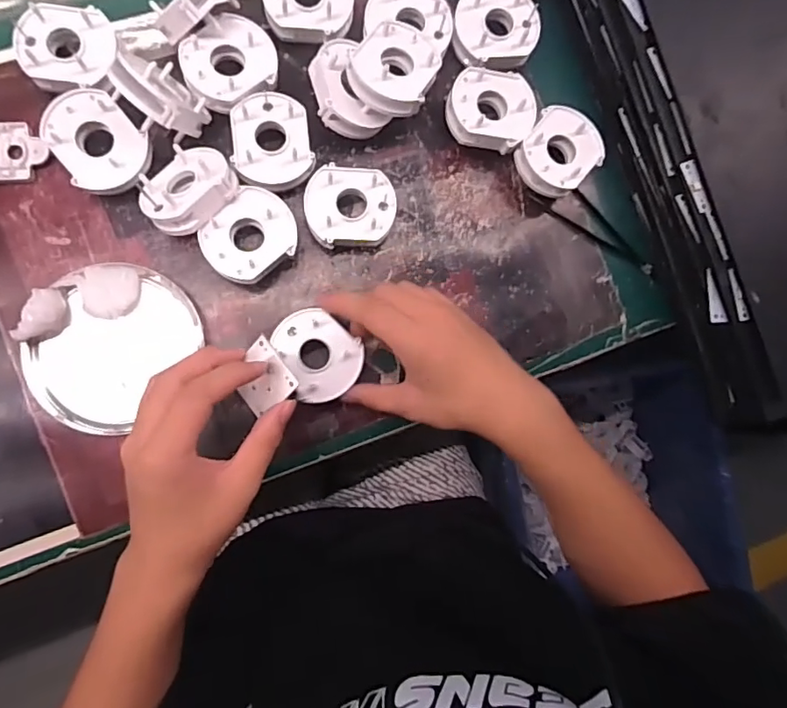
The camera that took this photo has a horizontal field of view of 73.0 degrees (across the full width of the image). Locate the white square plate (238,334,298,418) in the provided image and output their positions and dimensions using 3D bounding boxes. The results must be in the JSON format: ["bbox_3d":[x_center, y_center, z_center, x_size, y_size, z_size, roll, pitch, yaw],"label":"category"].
[{"bbox_3d":[-0.088,0.016,0.354,0.043,0.005,0.041,-38,81,25],"label":"white square plate"}]

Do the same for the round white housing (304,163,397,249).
[{"bbox_3d":[-0.035,-0.114,0.426,0.069,0.035,0.060,-3,88,-7],"label":"round white housing"}]

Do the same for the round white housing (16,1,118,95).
[{"bbox_3d":[-0.246,-0.228,0.408,0.066,0.036,0.062,0,87,-7],"label":"round white housing"}]

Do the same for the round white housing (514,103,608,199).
[{"bbox_3d":[0.134,-0.166,0.444,0.065,0.043,0.061,0,87,-7],"label":"round white housing"}]

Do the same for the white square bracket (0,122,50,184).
[{"bbox_3d":[-0.298,-0.156,0.412,0.055,0.007,0.047,-5,88,-8],"label":"white square bracket"}]

